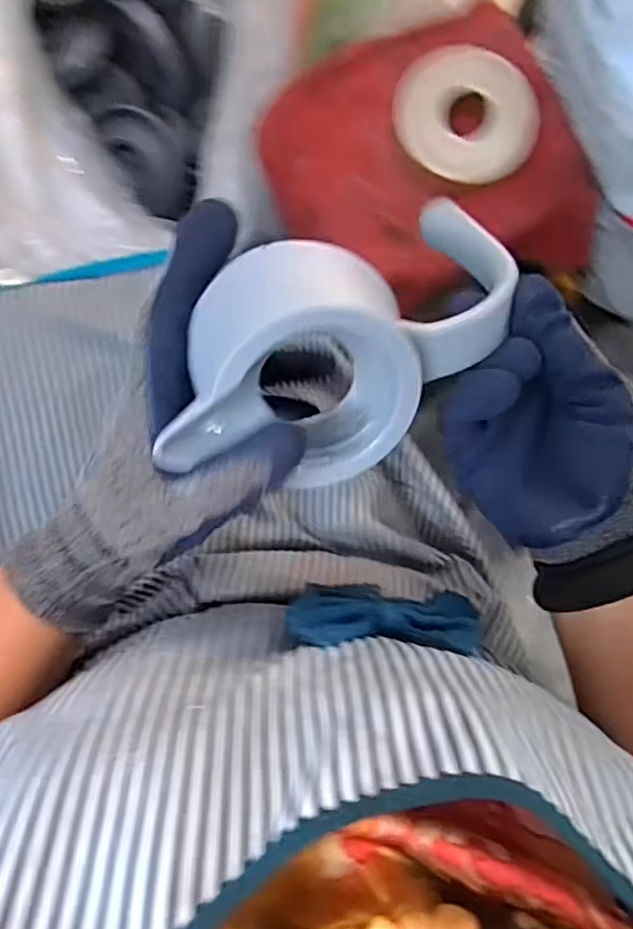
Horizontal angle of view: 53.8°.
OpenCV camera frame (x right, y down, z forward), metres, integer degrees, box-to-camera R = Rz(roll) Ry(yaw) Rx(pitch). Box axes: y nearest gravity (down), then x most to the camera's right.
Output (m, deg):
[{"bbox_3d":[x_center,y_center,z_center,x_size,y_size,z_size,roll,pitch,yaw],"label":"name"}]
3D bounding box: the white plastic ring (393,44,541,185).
[{"bbox_3d":[0.113,-0.263,0.476,0.108,0.038,0.084,15,88,-1],"label":"white plastic ring"}]

